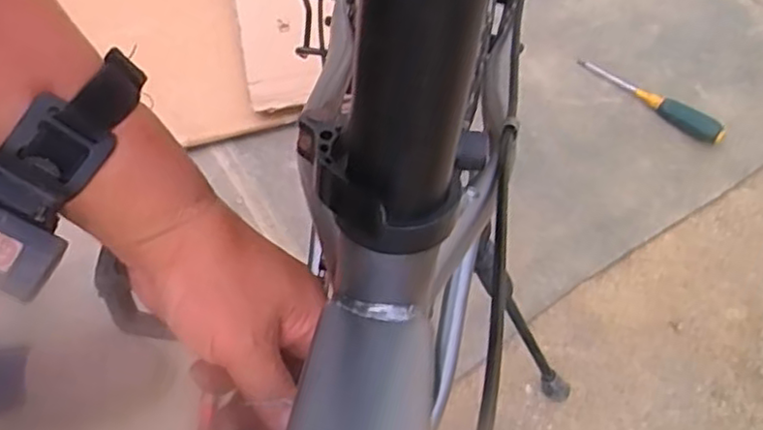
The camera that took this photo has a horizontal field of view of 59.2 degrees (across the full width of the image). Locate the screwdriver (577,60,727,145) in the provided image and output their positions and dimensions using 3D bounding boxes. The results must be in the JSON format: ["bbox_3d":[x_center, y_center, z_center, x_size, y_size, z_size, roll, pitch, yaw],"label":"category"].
[{"bbox_3d":[0.374,-0.165,0.930,0.216,0.020,0.029,40,70,21],"label":"screwdriver"}]

